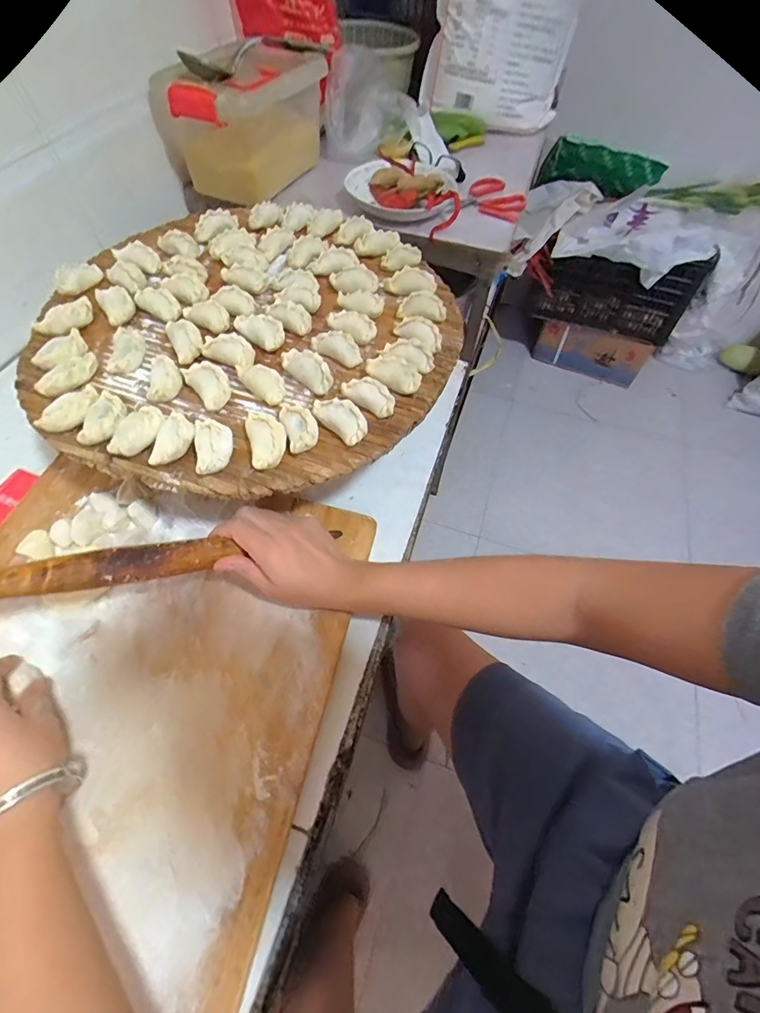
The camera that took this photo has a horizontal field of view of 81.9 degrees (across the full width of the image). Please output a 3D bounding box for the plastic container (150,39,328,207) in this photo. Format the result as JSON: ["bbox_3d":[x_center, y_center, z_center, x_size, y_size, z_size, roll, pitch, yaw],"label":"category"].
[{"bbox_3d":[-0.249,-0.714,0.815,0.182,0.162,0.306,22,60,11],"label":"plastic container"}]

